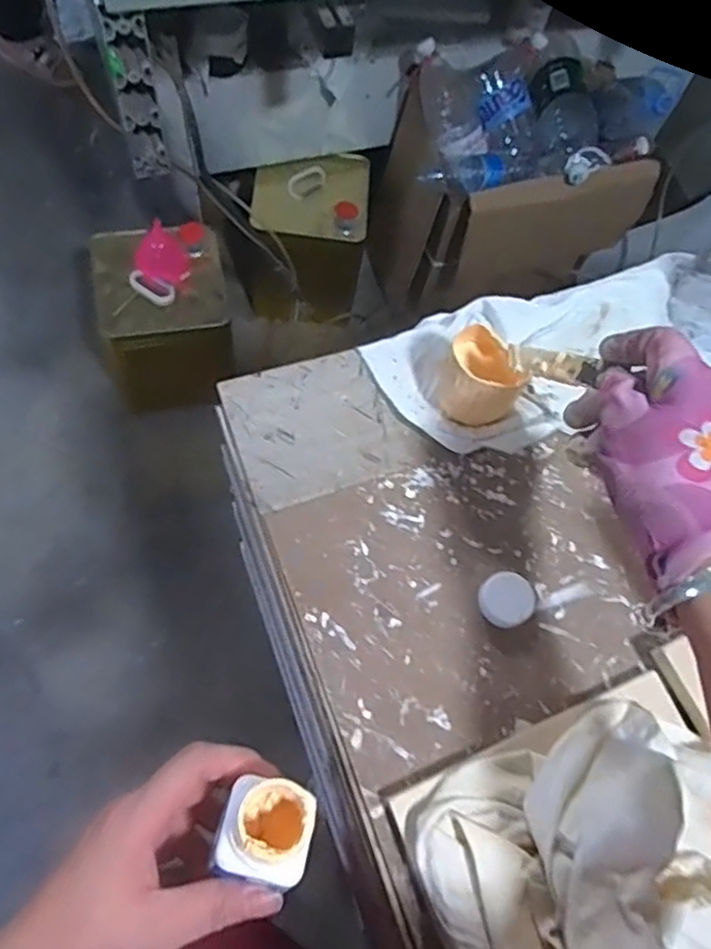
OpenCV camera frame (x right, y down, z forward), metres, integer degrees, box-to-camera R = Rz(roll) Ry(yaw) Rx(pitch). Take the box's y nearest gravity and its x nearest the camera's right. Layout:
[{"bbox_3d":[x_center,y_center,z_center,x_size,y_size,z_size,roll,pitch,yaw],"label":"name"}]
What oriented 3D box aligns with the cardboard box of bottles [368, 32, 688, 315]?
[{"bbox_3d":[0.296,-0.606,1.343,0.493,0.422,0.350,-10,68,-11],"label":"cardboard box of bottles"}]

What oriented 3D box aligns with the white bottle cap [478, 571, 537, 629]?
[{"bbox_3d":[0.103,0.085,0.449,0.035,0.014,0.038,2,66,-6],"label":"white bottle cap"}]

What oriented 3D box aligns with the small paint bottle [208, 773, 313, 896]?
[{"bbox_3d":[-0.038,0.155,0.288,0.039,0.041,0.040,17,70,4],"label":"small paint bottle"}]

